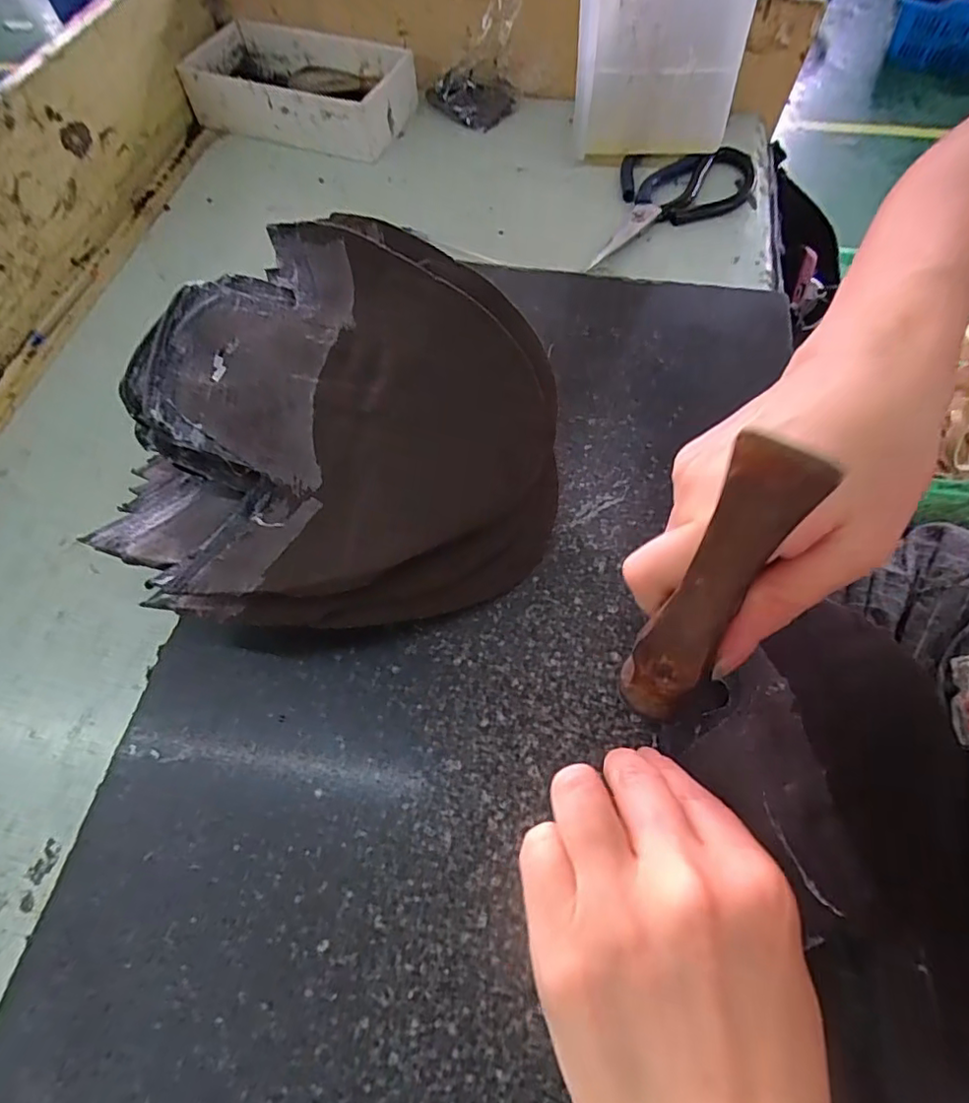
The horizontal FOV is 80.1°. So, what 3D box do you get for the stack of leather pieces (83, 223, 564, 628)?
[{"bbox_3d":[-0.067,-0.068,0.286,0.201,0.083,0.215,-2,62,1],"label":"stack of leather pieces"}]

